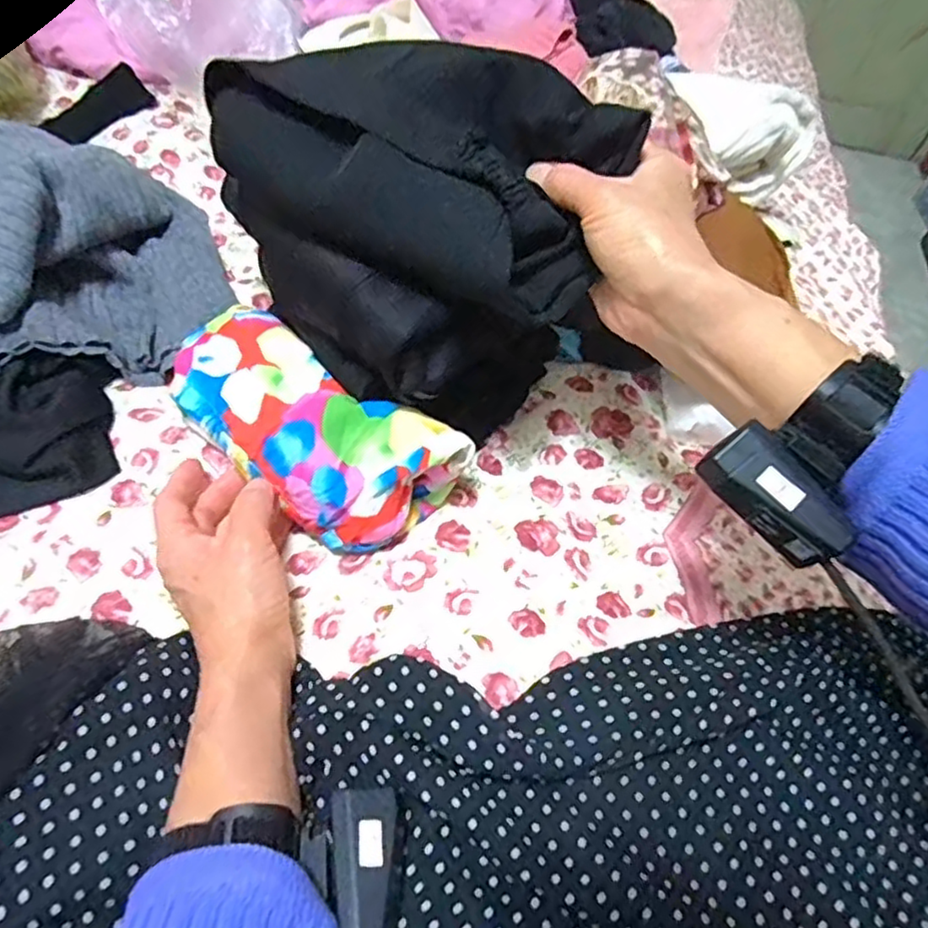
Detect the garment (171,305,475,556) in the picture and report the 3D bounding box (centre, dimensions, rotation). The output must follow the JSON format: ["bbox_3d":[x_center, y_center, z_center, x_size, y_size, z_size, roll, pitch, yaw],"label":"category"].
[{"bbox_3d":[-0.105,-0.028,0.435,0.209,0.065,0.082,34,57,18],"label":"garment"}]

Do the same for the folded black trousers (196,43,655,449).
[{"bbox_3d":[-0.034,-0.141,0.423,0.144,0.191,0.222,-32,62,-26],"label":"folded black trousers"}]

